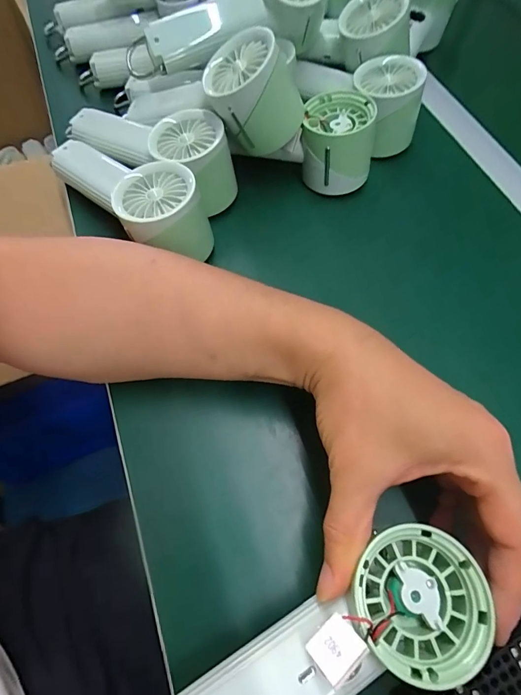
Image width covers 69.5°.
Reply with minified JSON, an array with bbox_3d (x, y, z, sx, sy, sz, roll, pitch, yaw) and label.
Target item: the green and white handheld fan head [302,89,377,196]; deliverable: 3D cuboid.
[{"bbox_3d":[0.069,-0.182,0.339,0.064,0.059,0.062,6,65,3],"label":"green and white handheld fan head"}]

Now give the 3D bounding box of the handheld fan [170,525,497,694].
[{"bbox_3d":[0.017,0.146,0.166,0.187,0.034,0.056,-27,67,-7],"label":"handheld fan"}]

